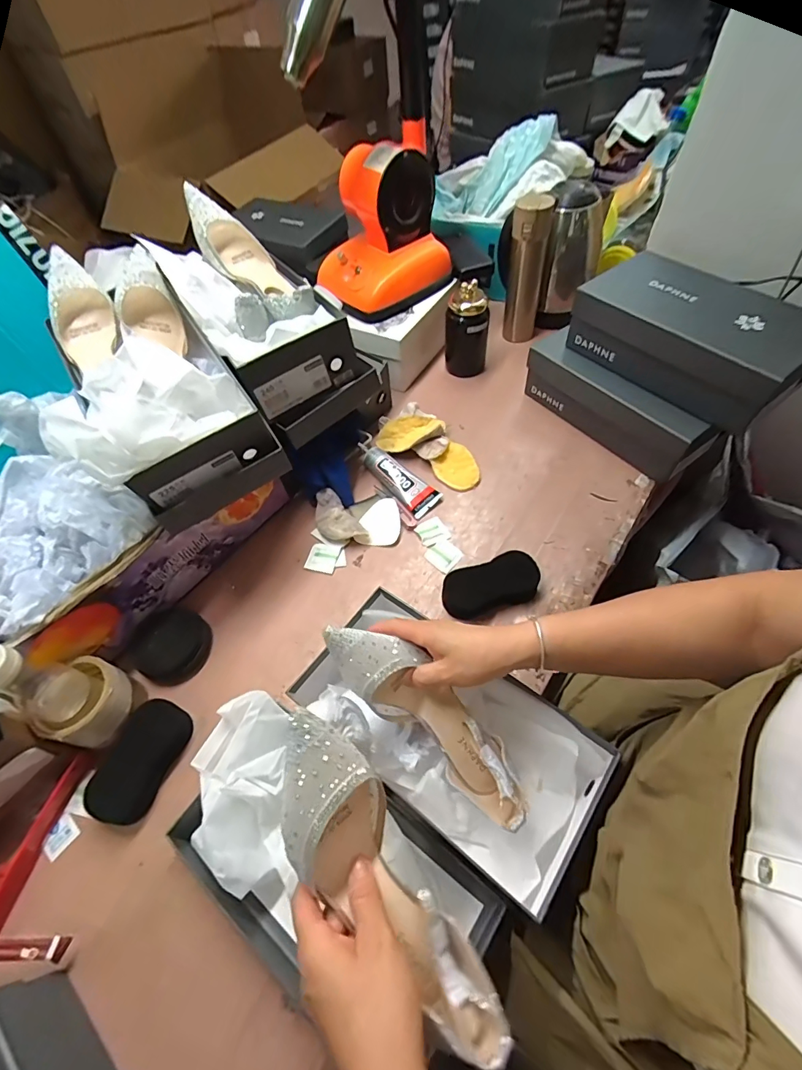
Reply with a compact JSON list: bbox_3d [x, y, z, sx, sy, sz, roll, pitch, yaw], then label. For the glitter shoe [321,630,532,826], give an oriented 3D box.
[{"bbox_3d":[0.022,0.167,0.430,0.230,0.079,0.064,44,67,1],"label":"glitter shoe"}]

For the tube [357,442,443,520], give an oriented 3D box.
[{"bbox_3d":[-0.011,-0.096,0.718,0.165,0.025,0.054,37,66,25],"label":"tube"}]

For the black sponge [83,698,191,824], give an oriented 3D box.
[{"bbox_3d":[-0.300,0.258,0.515,0.061,0.033,0.123,15,59,15],"label":"black sponge"}]

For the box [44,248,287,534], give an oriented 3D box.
[{"bbox_3d":[-0.300,-0.186,0.543,0.188,0.159,0.304,-29,59,-14],"label":"box"}]

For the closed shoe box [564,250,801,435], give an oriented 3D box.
[{"bbox_3d":[0.417,-0.290,0.641,0.166,0.098,0.294,-35,60,-18],"label":"closed shoe box"}]

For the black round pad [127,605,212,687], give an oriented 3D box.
[{"bbox_3d":[-0.307,0.141,0.588,0.109,0.032,0.094,28,63,21],"label":"black round pad"}]

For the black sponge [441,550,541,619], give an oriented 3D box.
[{"bbox_3d":[0.120,0.069,0.604,0.130,0.037,0.067,-12,56,-2],"label":"black sponge"}]

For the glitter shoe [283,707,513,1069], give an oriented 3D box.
[{"bbox_3d":[-0.022,0.236,0.315,0.075,0.073,0.227,-35,83,-18],"label":"glitter shoe"}]

